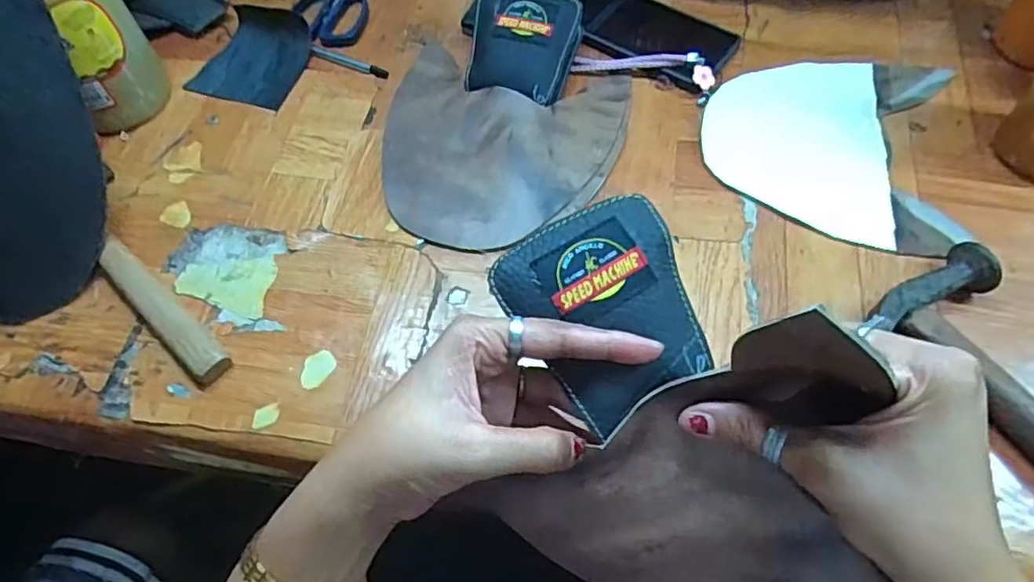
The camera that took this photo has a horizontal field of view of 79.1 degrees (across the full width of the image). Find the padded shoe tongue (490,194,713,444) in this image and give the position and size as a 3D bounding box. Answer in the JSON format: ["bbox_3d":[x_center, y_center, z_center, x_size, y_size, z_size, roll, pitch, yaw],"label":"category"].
[{"bbox_3d":[0.047,0.006,0.305,0.085,0.012,0.098,-33,85,-4],"label":"padded shoe tongue"}]

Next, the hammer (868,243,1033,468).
[{"bbox_3d":[0.322,0.067,0.373,0.090,0.029,0.210,-31,62,-15],"label":"hammer"}]

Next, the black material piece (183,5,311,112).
[{"bbox_3d":[-0.242,-0.223,0.588,0.094,0.014,0.111,14,60,12],"label":"black material piece"}]

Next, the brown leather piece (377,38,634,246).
[{"bbox_3d":[-0.015,-0.121,0.510,0.194,0.022,0.200,9,59,9],"label":"brown leather piece"}]

